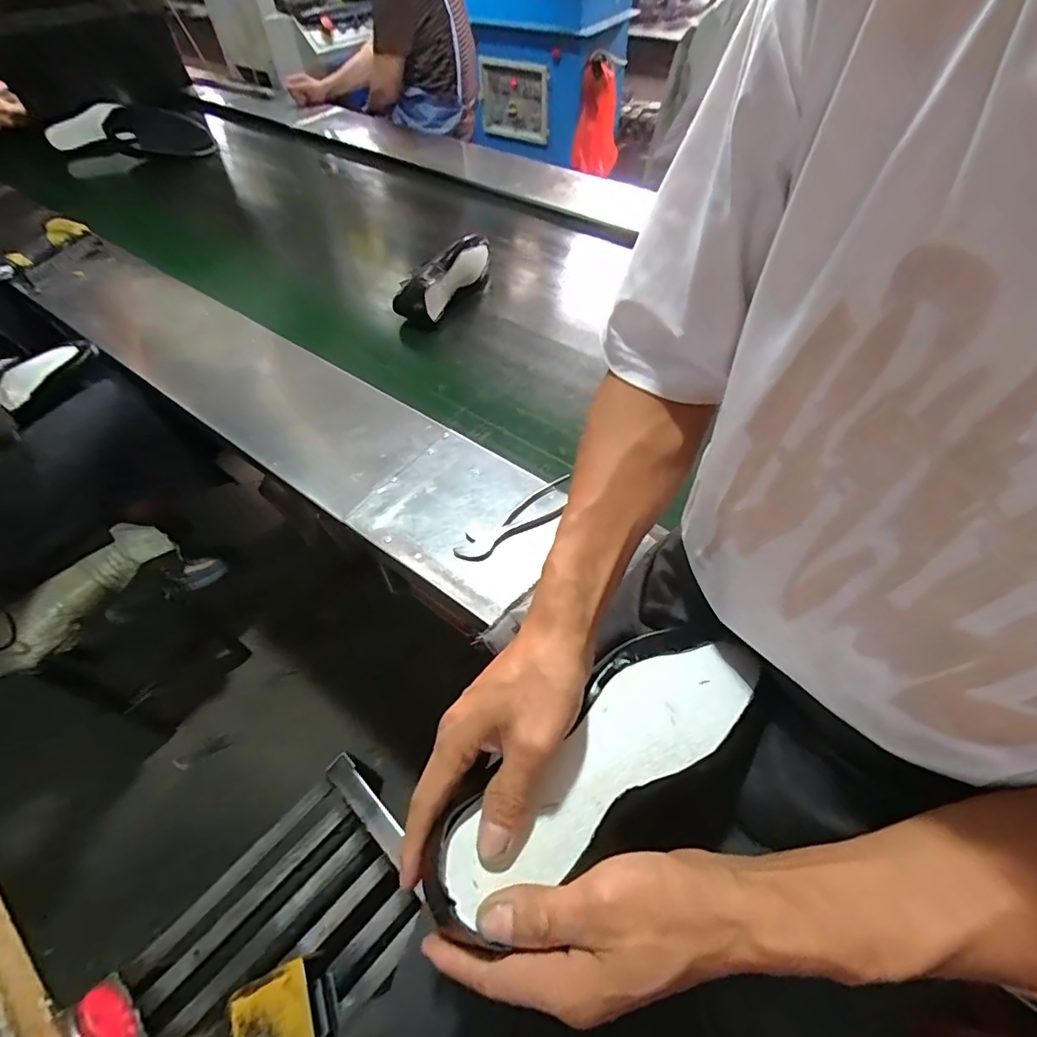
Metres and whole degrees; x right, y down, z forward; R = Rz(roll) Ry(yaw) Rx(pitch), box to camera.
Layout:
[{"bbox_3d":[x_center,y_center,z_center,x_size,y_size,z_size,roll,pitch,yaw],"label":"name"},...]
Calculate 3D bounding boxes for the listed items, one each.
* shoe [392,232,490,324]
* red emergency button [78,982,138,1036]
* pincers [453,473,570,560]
[{"bbox_3d":[-0.153,-0.497,1.043,0.090,0.109,0.272,26,58,19],"label":"shoe"},{"bbox_3d":[-0.393,0.477,0.480,0.060,0.038,0.021,35,62,24],"label":"red emergency button"},{"bbox_3d":[0.000,0.002,0.683,0.188,0.018,0.045,-30,58,-19],"label":"pincers"}]

